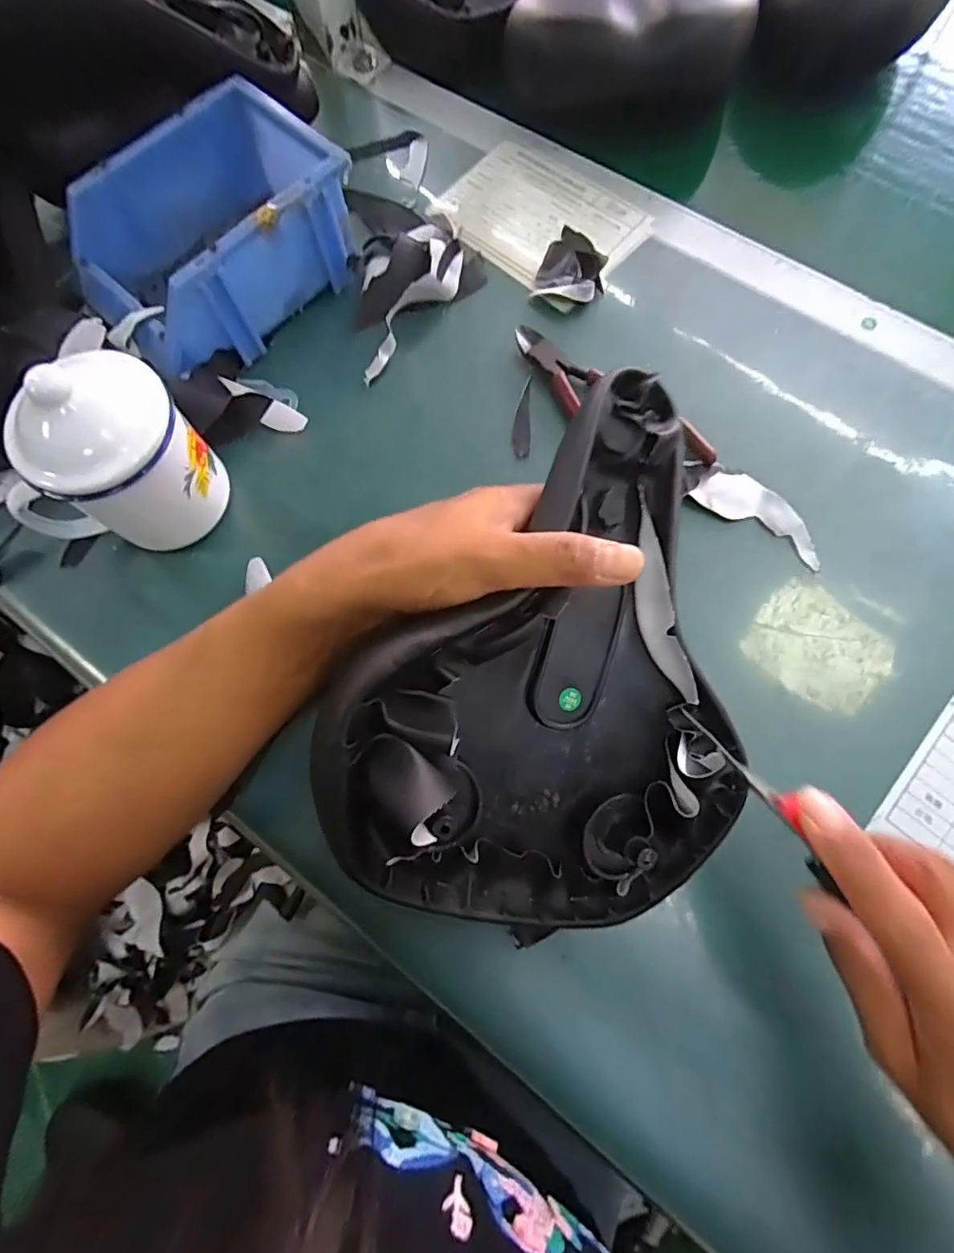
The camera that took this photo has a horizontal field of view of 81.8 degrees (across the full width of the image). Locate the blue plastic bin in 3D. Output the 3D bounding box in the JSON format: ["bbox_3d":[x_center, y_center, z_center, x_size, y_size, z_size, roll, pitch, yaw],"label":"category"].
[{"bbox_3d":[-0.180,-0.264,0.379,0.123,0.076,0.171,43,80,12],"label":"blue plastic bin"}]

